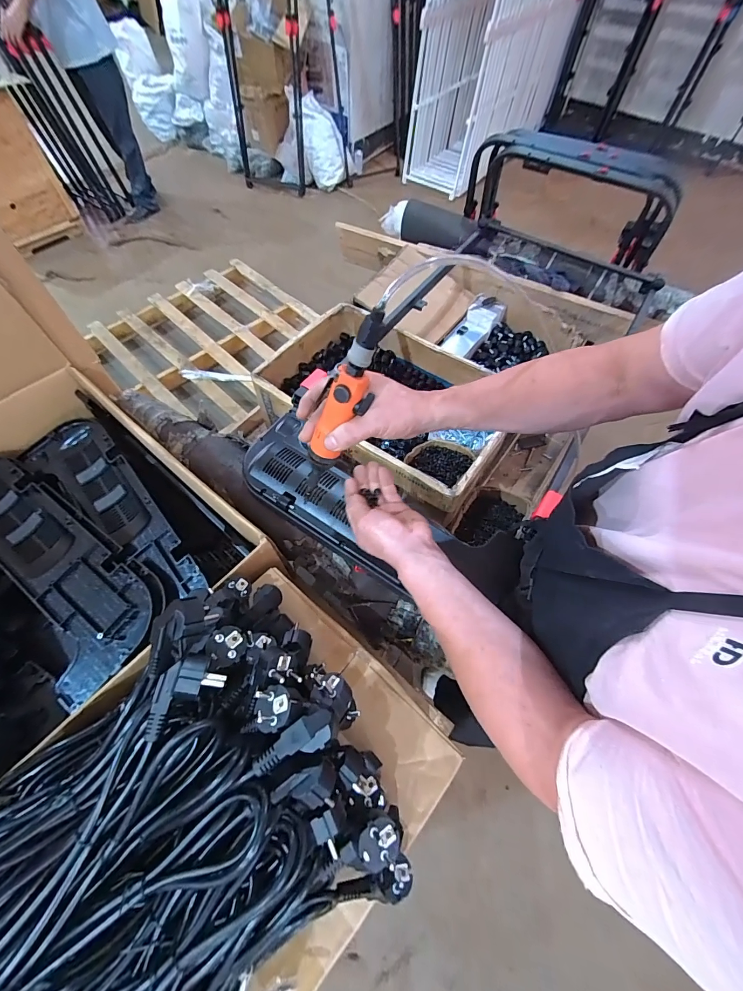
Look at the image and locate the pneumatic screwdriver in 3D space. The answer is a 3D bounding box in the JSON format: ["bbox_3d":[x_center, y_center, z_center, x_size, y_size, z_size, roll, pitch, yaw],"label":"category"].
[{"bbox_3d":[-0.027,-0.111,0.426,0.035,0.195,0.035,-18,59,-43],"label":"pneumatic screwdriver"}]

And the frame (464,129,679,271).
[{"bbox_3d":[0.515,-0.802,1.013,0.535,0.228,0.167,25,63,12],"label":"frame"}]

